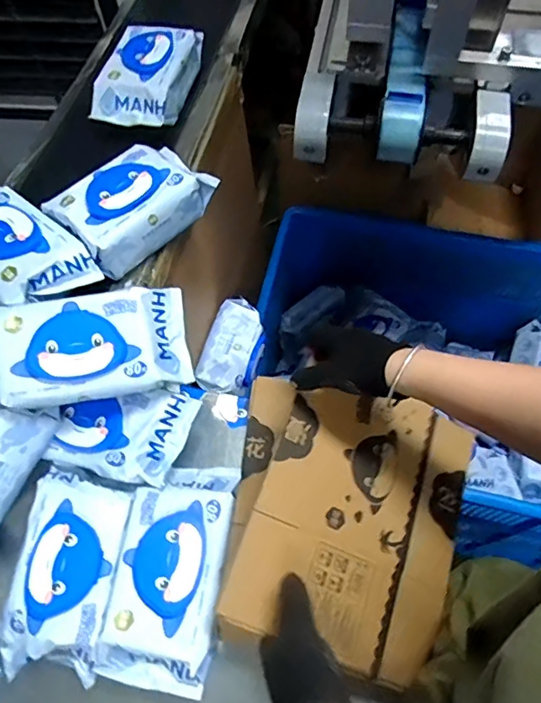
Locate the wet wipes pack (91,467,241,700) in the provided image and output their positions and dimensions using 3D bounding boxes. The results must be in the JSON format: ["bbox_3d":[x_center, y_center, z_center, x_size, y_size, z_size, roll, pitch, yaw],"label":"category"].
[{"bbox_3d":[-0.100,0.219,0.532,0.110,0.045,0.215,8,62,7],"label":"wet wipes pack"}]

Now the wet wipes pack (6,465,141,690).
[{"bbox_3d":[-0.208,0.226,0.539,0.105,0.056,0.188,6,62,6],"label":"wet wipes pack"}]

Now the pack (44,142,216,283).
[{"bbox_3d":[-0.171,-0.190,0.654,0.123,0.066,0.207,36,69,20],"label":"pack"}]

